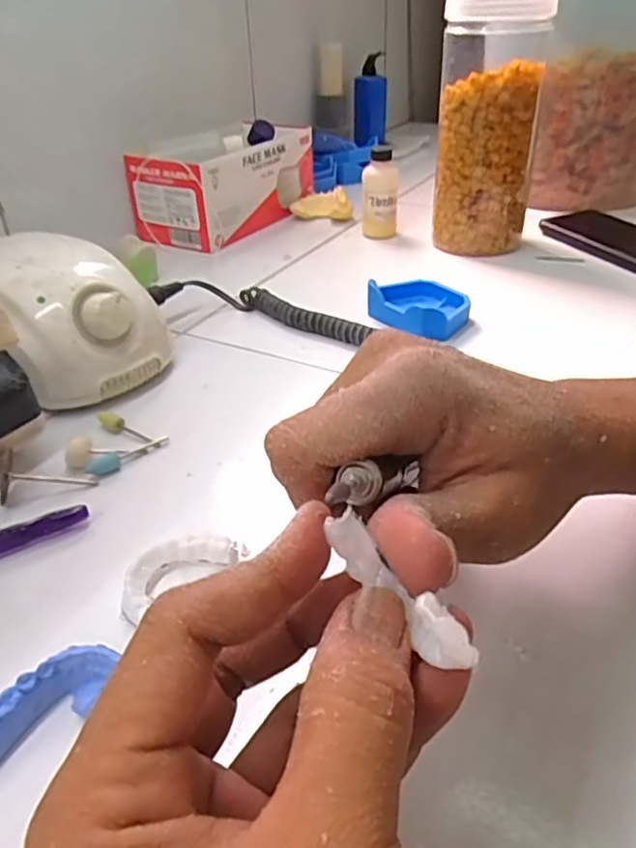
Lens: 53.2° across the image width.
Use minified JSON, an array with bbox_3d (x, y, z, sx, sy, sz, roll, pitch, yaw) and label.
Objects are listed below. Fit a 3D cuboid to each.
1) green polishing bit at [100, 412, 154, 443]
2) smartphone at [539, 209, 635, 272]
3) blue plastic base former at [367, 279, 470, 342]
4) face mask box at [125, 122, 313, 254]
[{"bbox_3d":[-0.117,0.002,0.382,0.043,0.007,0.010,22,41,32],"label":"green polishing bit"},{"bbox_3d":[0.300,-0.177,0.616,0.091,0.015,0.172,-16,36,-20],"label":"smartphone"},{"bbox_3d":[0.081,-0.093,0.494,0.061,0.023,0.080,-21,38,-26],"label":"blue plastic base former"},{"bbox_3d":[-0.100,-0.272,0.702,0.112,0.090,0.198,15,38,24],"label":"face mask box"}]

